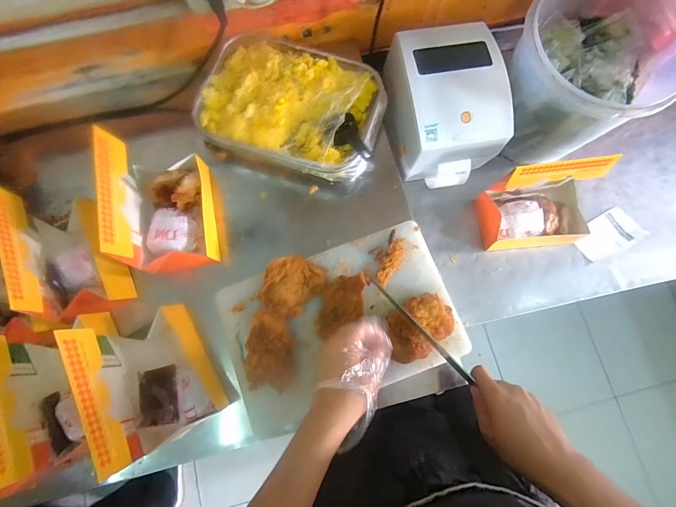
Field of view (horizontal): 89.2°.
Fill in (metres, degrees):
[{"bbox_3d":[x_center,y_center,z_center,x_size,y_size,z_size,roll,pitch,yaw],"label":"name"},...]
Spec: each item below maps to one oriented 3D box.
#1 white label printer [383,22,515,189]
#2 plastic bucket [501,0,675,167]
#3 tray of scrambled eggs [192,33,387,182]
[{"bbox_3d":[0.193,-0.257,0.618,0.180,0.140,0.229,-11,77,-3],"label":"white label printer"},{"bbox_3d":[0.428,-0.309,0.625,0.266,0.228,0.240,-28,79,-6],"label":"plastic bucket"},{"bbox_3d":[-0.076,-0.246,0.594,0.300,0.058,0.217,22,78,5],"label":"tray of scrambled eggs"}]

